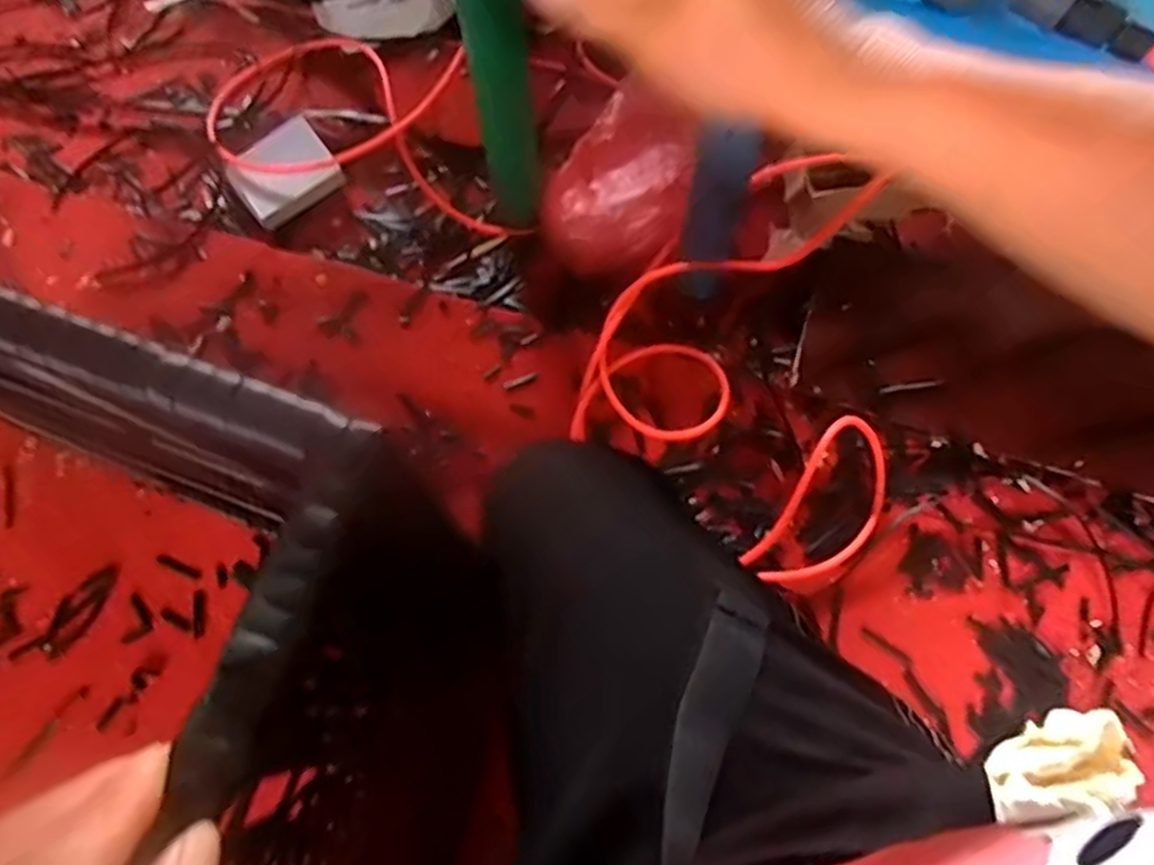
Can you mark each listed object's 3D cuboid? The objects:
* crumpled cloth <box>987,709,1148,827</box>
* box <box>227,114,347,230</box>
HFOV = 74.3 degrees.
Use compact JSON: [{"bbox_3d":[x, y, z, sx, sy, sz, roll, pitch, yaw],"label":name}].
[{"bbox_3d":[0.219,0.155,0.348,0.077,0.037,0.036,-18,71,-7],"label":"crumpled cloth"},{"bbox_3d":[-0.381,-0.340,0.996,0.123,0.031,0.115,-36,75,-13],"label":"box"}]

